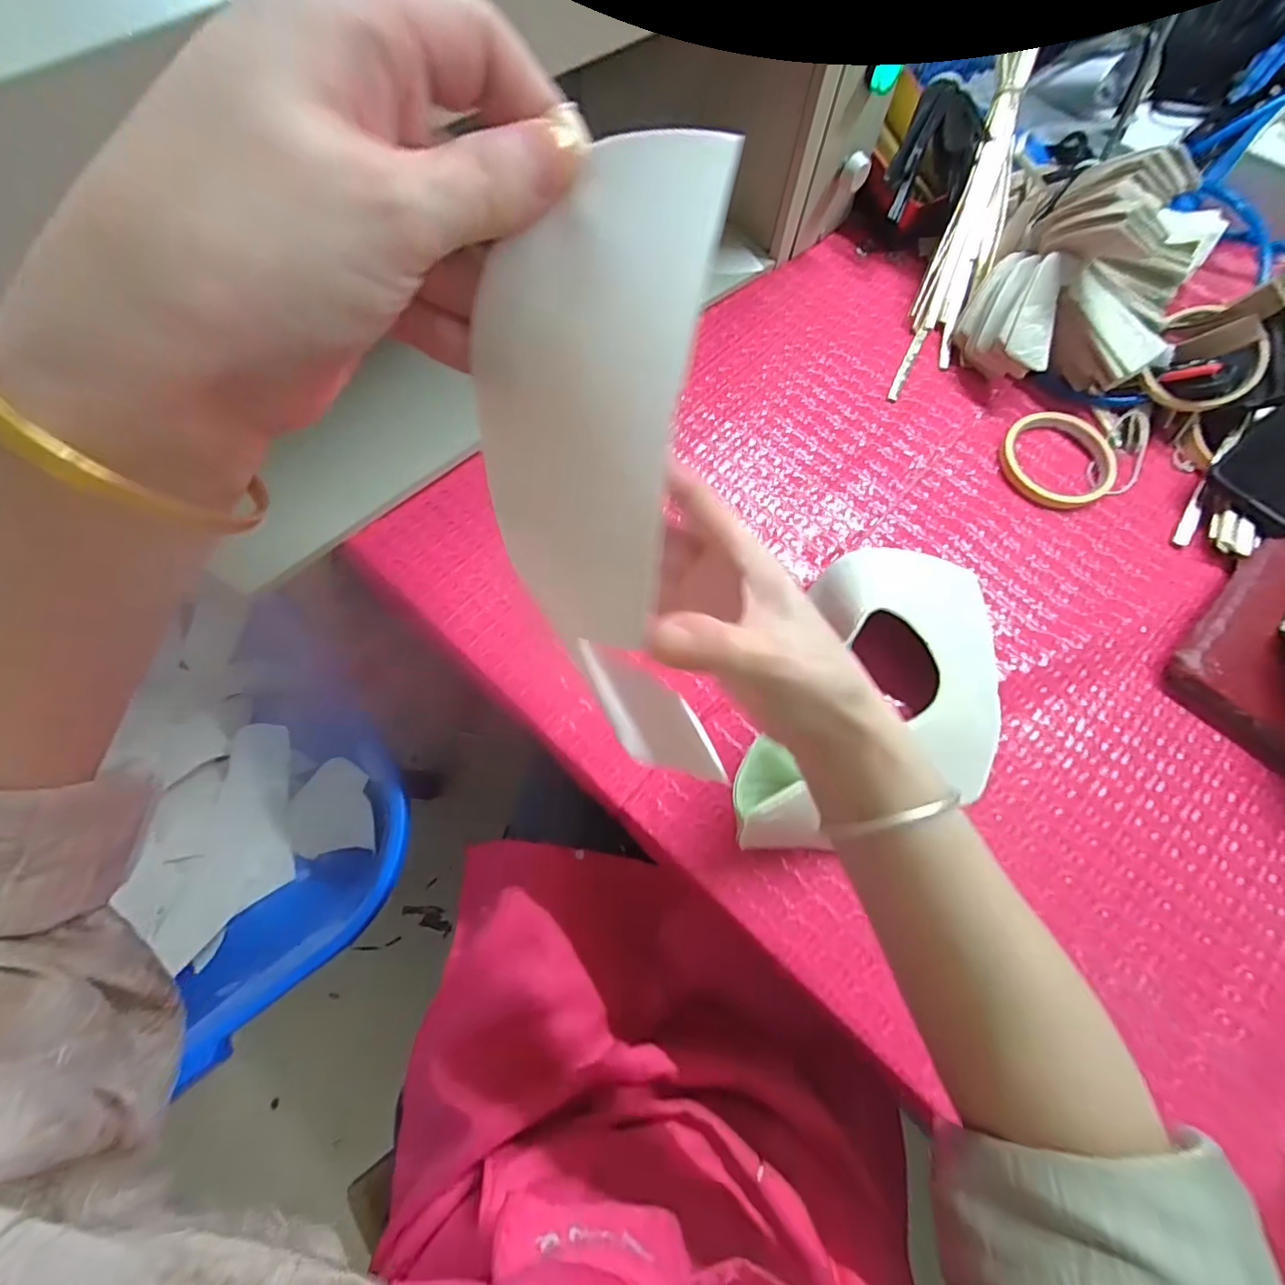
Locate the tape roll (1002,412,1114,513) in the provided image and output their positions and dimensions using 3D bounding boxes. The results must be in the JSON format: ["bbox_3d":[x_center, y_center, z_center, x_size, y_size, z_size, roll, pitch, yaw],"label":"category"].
[{"bbox_3d":[0.346,-0.152,0.468,0.087,0.012,0.089,1,70,-2],"label":"tape roll"}]

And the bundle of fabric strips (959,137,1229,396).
[{"bbox_3d":[0.371,-0.300,0.456,0.153,0.135,0.159,1,70,-2],"label":"bundle of fabric strips"}]

